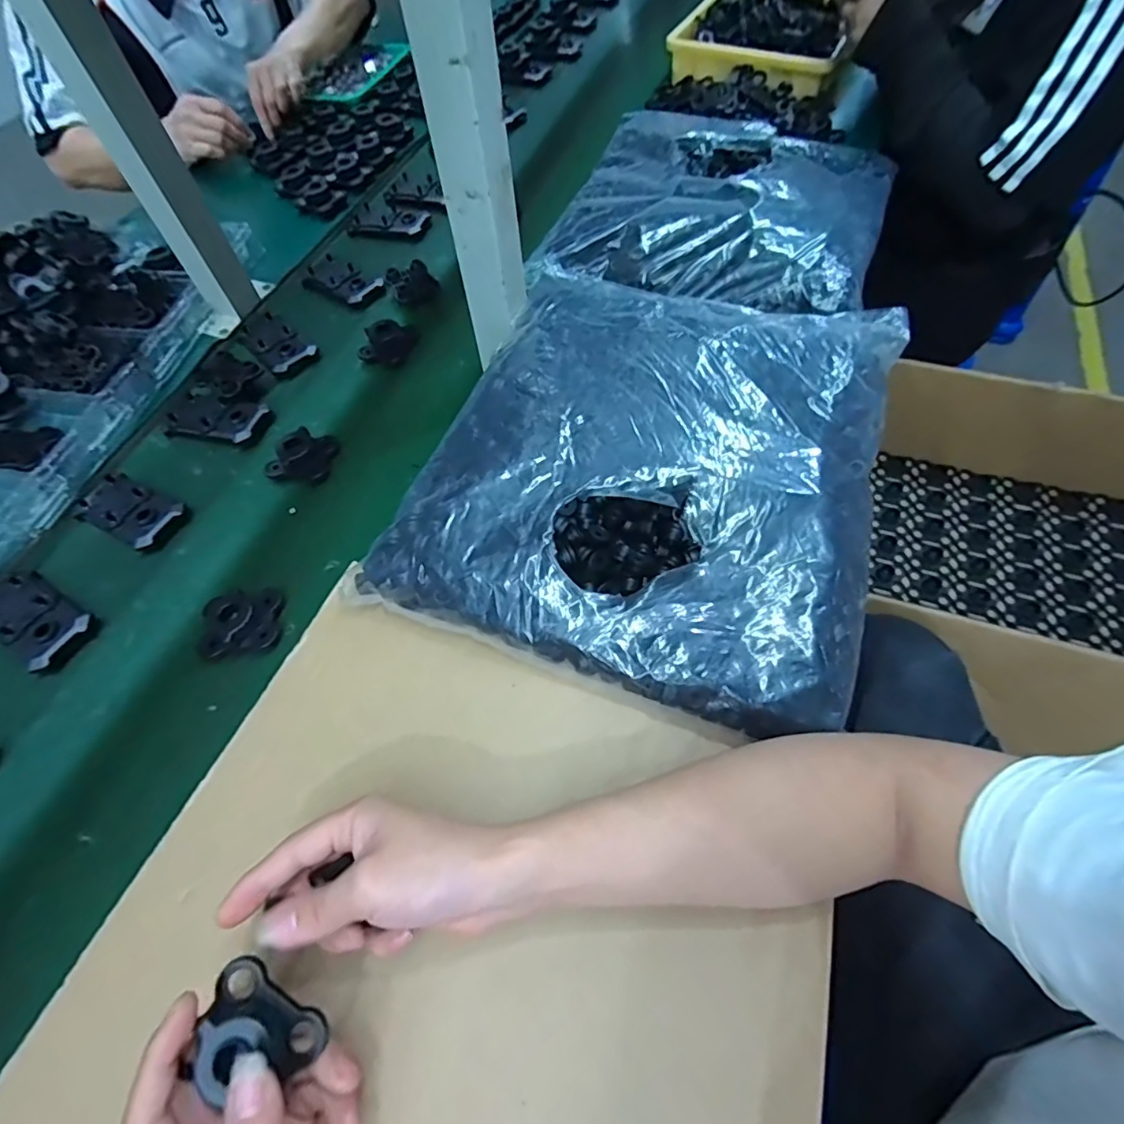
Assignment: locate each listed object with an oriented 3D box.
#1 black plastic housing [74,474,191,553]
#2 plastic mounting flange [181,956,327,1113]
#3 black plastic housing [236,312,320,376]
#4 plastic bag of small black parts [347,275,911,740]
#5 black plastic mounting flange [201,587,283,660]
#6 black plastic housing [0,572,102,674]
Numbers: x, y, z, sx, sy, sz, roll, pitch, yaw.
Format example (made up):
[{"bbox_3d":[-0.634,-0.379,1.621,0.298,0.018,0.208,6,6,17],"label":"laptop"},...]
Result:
[{"bbox_3d":[-0.388,-0.047,0.493,0.089,0.017,0.051,23,63,14],"label":"black plastic housing"},{"bbox_3d":[-0.145,0.218,0.255,0.056,0.026,0.039,31,66,18],"label":"plastic mounting flange"},{"bbox_3d":[-0.312,-0.238,0.598,0.092,0.014,0.051,39,68,21],"label":"black plastic housing"},{"bbox_3d":[0.075,-0.089,0.442,0.335,0.082,0.374,17,63,13],"label":"plastic bag of small black parts"},{"bbox_3d":[-0.250,0.043,0.422,0.058,0.024,0.051,-9,60,-3],"label":"black plastic mounting flange"},{"bbox_3d":[-0.428,0.043,0.441,0.104,0.015,0.052,27,64,16],"label":"black plastic housing"}]

